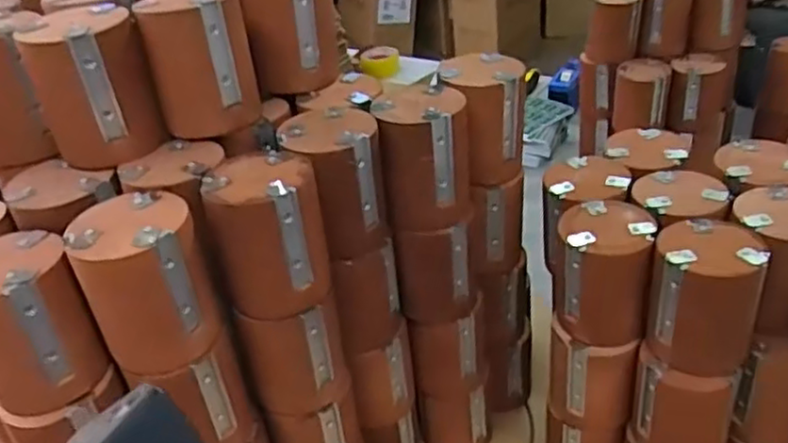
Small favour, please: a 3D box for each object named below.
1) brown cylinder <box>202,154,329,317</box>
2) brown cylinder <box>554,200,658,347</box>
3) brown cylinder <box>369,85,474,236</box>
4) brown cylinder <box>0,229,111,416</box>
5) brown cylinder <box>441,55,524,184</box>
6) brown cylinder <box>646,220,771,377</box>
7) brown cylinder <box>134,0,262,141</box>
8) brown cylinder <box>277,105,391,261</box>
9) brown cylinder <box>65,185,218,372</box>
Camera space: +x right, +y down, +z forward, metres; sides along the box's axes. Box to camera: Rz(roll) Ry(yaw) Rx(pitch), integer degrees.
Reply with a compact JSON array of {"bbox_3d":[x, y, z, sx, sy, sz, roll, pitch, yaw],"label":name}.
[{"bbox_3d":[-0.089,0.009,0.496,0.076,0.099,0.071,-11,35,-6],"label":"brown cylinder"},{"bbox_3d":[0.180,0.044,0.585,0.074,0.103,0.071,2,36,13],"label":"brown cylinder"},{"bbox_3d":[0.026,-0.055,0.571,0.070,0.104,0.070,-9,35,-2],"label":"brown cylinder"},{"bbox_3d":[-0.253,0.069,0.472,0.074,0.100,0.086,-28,40,-27],"label":"brown cylinder"},{"bbox_3d":[0.080,-0.100,0.635,0.076,0.100,0.088,-21,37,-19],"label":"brown cylinder"},{"bbox_3d":[0.250,0.061,0.546,0.079,0.104,0.073,13,39,26],"label":"brown cylinder"},{"bbox_3d":[-0.153,-0.130,0.540,0.074,0.103,0.077,-14,35,-10],"label":"brown cylinder"},{"bbox_3d":[-0.048,-0.033,0.552,0.071,0.098,0.083,-22,37,-20],"label":"brown cylinder"},{"bbox_3d":[-0.169,0.041,0.469,0.076,0.100,0.078,-23,37,-21],"label":"brown cylinder"}]

